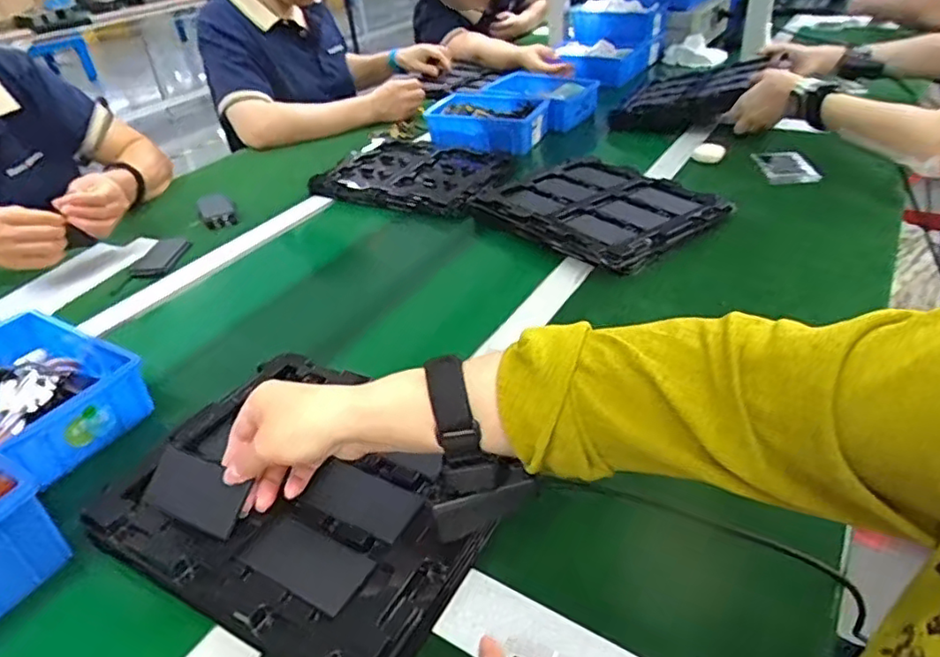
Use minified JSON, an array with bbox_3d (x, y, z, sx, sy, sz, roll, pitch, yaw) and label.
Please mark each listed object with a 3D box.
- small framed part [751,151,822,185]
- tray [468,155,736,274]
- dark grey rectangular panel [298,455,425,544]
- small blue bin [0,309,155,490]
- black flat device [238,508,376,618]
[{"bbox_3d":[0.471,-0.245,0.945,0.069,0.006,0.108,0,36,6],"label":"small framed part"},{"bbox_3d":[0.170,-0.164,0.848,0.212,0.030,0.280,-29,42,-30],"label":"tray"},{"bbox_3d":[-0.078,0.124,0.463,0.084,0.004,0.044,16,41,27],"label":"dark grey rectangular panel"},{"bbox_3d":[-0.418,0.059,0.597,0.204,0.061,0.128,17,41,27],"label":"small blue bin"},{"bbox_3d":[-0.109,0.153,0.422,0.087,0.004,0.045,17,41,27],"label":"black flat device"}]

